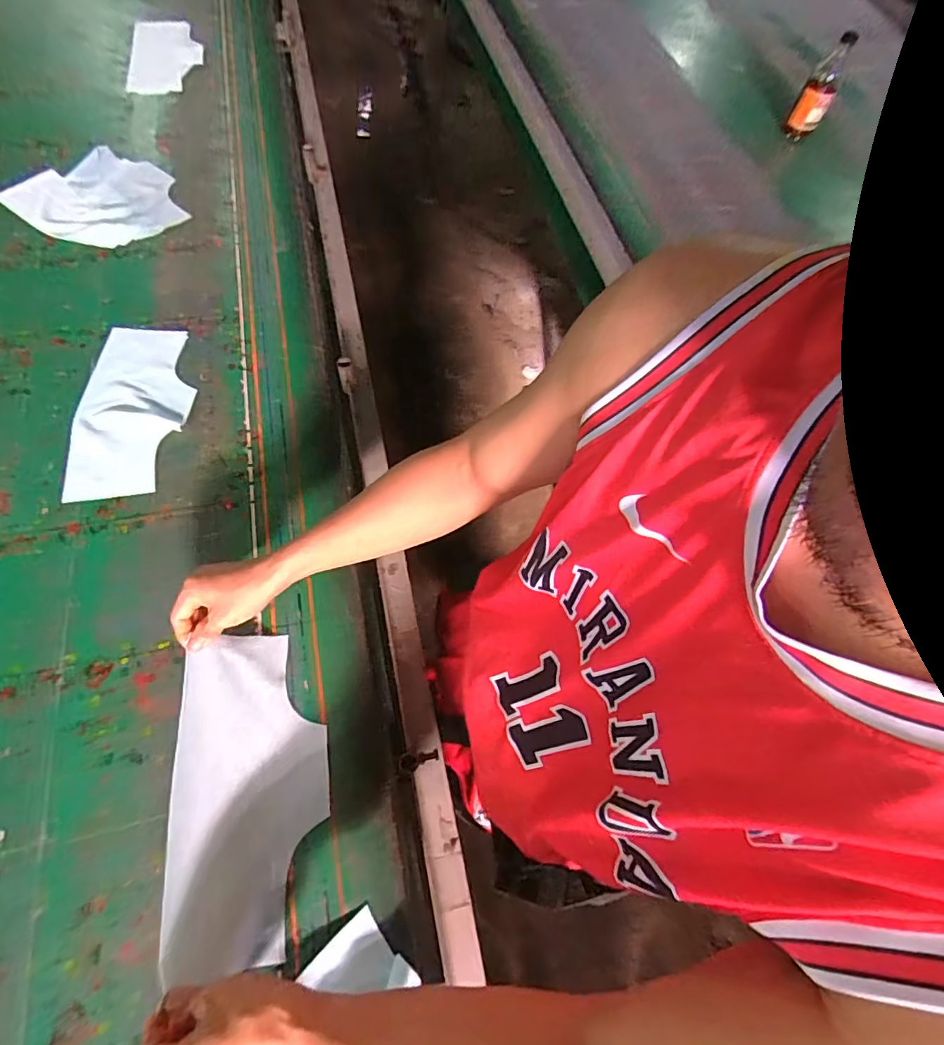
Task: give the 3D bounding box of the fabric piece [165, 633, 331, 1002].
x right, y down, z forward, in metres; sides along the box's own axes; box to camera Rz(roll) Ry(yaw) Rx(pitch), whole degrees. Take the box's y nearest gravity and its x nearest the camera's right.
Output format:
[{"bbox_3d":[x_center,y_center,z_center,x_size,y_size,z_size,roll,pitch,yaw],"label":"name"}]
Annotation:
[{"bbox_3d":[-0.227,0.260,0.505,0.145,0.041,0.294,-7,65,-6],"label":"fabric piece"}]

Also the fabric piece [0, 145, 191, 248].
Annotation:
[{"bbox_3d":[-0.658,-0.578,0.889,0.261,0.022,0.235,37,69,13],"label":"fabric piece"}]

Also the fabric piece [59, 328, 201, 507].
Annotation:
[{"bbox_3d":[-0.481,-0.169,0.710,0.145,0.013,0.288,0,65,-3],"label":"fabric piece"}]

